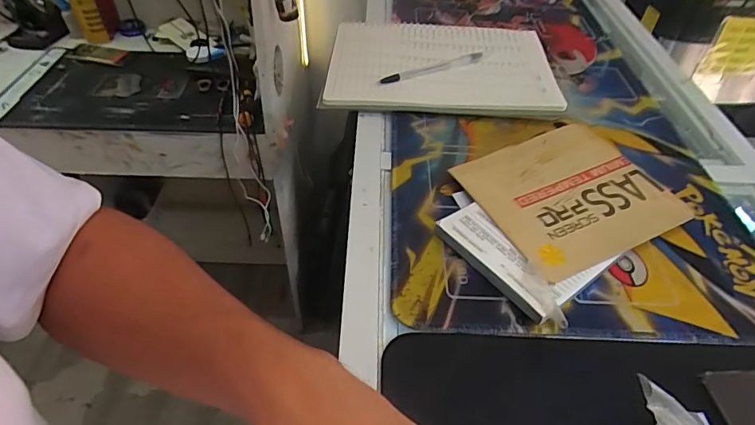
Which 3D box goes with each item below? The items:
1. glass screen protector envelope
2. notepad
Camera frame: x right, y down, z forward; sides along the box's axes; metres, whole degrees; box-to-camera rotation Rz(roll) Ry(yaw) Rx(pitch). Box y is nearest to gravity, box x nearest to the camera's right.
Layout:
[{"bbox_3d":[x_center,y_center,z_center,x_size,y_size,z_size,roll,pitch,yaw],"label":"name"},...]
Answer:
[{"bbox_3d":[0.164,-0.020,0.398,0.161,0.007,0.149,-18,49,-17],"label":"glass screen protector envelope"},{"bbox_3d":[0.072,-0.182,0.548,0.262,0.022,0.195,1,46,-3],"label":"notepad"}]

